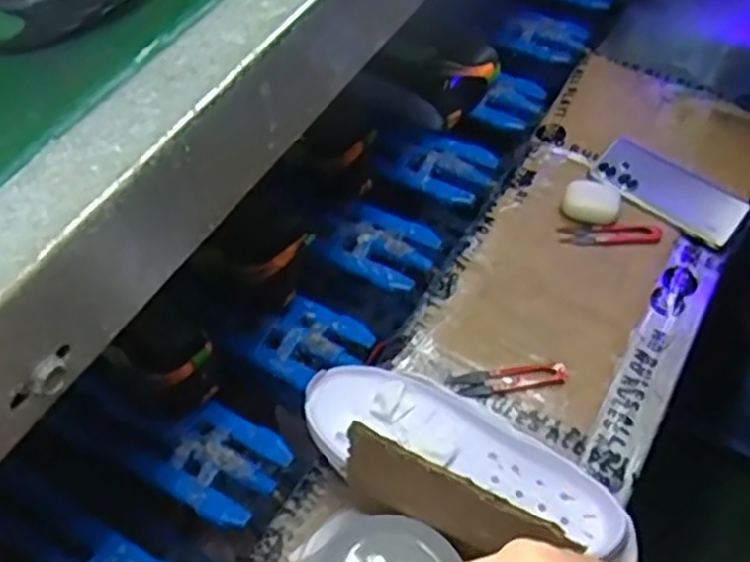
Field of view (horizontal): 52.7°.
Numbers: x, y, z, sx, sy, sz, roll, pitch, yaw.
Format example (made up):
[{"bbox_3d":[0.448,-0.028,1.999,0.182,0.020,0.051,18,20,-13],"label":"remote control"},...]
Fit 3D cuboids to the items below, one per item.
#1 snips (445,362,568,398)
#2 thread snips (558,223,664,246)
[{"bbox_3d":[0.118,0.086,0.668,0.103,0.009,0.024,-5,56,-8],"label":"snips"},{"bbox_3d":[0.240,-0.047,0.767,0.104,0.004,0.028,-2,56,-6],"label":"thread snips"}]

